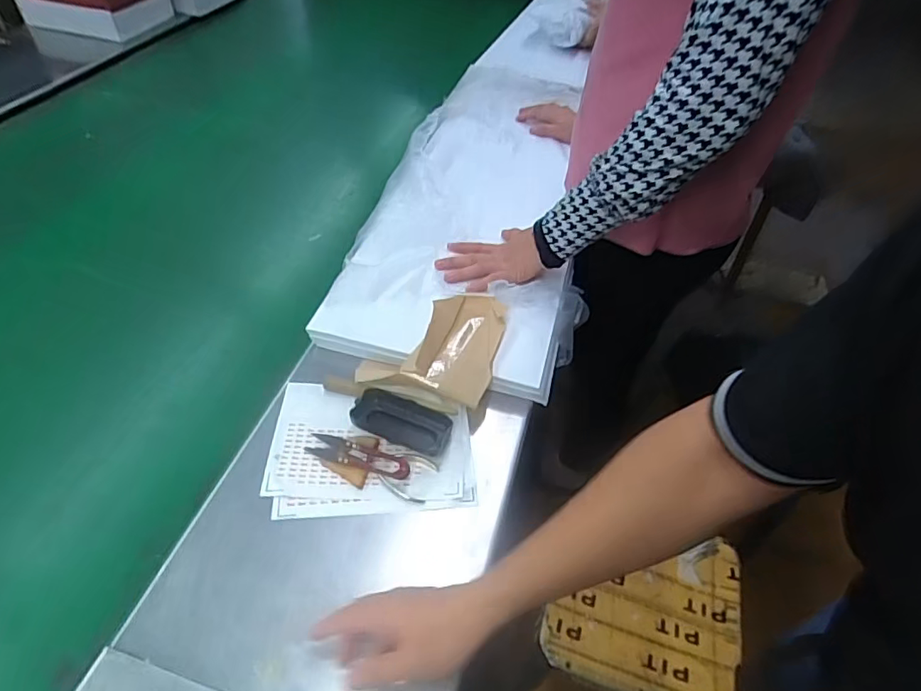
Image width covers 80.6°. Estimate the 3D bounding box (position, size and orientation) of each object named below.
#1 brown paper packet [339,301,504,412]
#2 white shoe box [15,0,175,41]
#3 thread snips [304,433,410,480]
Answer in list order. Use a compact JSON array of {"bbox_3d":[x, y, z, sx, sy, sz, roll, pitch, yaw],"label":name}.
[{"bbox_3d":[0.001,-0.012,0.666,0.096,0.022,0.151,16,48,9],"label":"brown paper packet"},{"bbox_3d":[-0.948,-0.875,1.371,0.320,0.114,0.247,13,47,7],"label":"white shoe box"},{"bbox_3d":[-0.110,0.118,0.587,0.118,0.020,0.027,15,48,9],"label":"thread snips"}]

